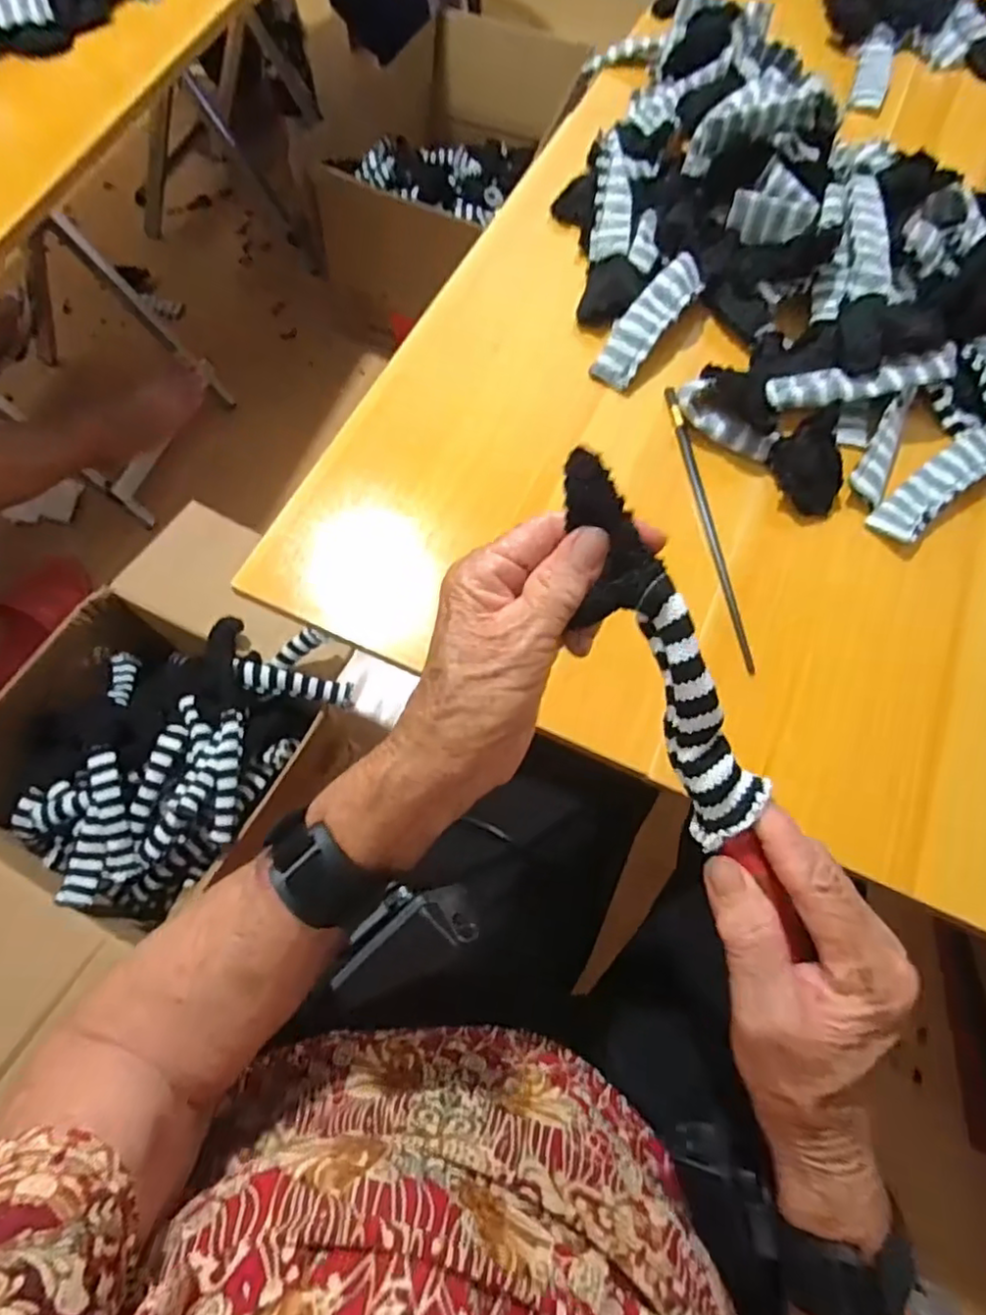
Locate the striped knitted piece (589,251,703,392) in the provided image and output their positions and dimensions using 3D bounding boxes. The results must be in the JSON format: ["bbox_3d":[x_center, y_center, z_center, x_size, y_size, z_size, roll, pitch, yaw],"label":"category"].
[{"bbox_3d":[0.123,-0.267,0.512,0.035,0.011,0.126,34,83,11],"label":"striped knitted piece"}]

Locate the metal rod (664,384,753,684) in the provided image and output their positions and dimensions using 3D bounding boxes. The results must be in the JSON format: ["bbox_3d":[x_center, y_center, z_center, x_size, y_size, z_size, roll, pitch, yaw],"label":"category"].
[{"bbox_3d":[0.152,-0.100,0.461,0.008,0.008,0.234,-5,68,-5],"label":"metal rod"}]

